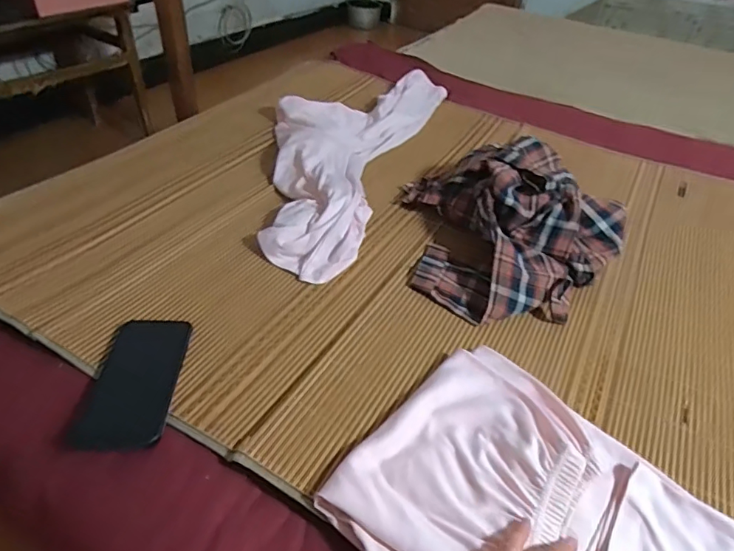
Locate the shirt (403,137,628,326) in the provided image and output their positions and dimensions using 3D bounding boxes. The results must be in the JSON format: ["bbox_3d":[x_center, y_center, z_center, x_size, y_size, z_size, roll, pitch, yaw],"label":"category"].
[{"bbox_3d":[0.222,-0.078,0.738,0.292,0.116,0.306,4,40,-1],"label":"shirt"}]

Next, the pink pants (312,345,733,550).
[{"bbox_3d":[0.201,0.233,0.405,0.437,0.056,0.279,30,44,25],"label":"pink pants"}]

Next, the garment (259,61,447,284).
[{"bbox_3d":[-0.055,-0.257,0.954,0.281,0.060,0.723,15,41,12],"label":"garment"}]

